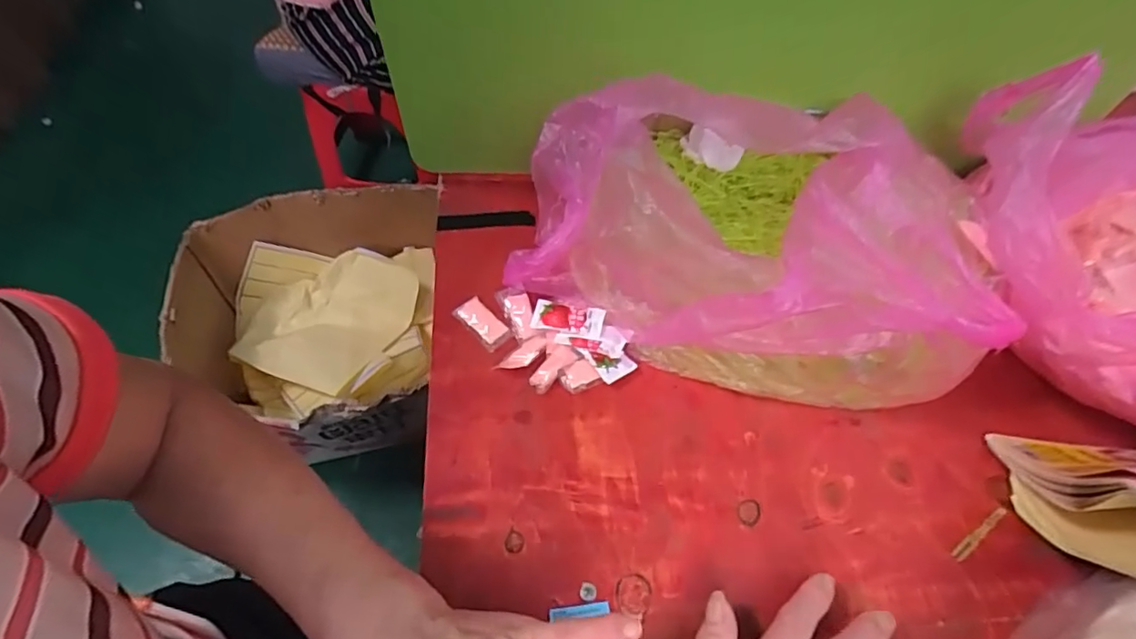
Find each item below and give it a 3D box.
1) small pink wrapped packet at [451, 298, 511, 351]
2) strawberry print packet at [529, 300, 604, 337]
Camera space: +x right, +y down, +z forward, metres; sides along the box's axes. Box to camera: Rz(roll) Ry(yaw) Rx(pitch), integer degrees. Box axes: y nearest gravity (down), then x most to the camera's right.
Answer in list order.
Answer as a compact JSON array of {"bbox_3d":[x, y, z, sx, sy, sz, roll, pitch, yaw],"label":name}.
[{"bbox_3d":[-0.070,0.002,0.461,0.023,0.008,0.047,-39,64,-22],"label":"small pink wrapped packet"},{"bbox_3d":[0.000,-0.002,0.450,0.055,0.007,0.027,13,57,9],"label":"strawberry print packet"}]

